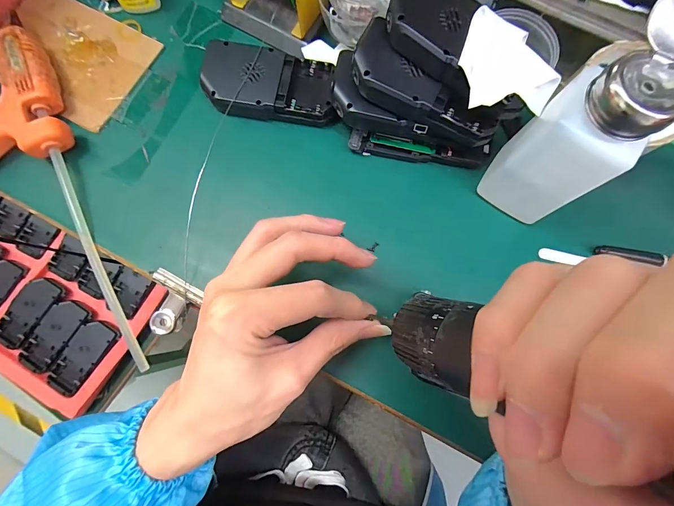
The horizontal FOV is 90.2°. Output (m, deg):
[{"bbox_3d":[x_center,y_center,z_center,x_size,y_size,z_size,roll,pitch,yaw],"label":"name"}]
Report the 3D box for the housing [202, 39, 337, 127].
[{"bbox_3d":[-0.058,-0.140,0.285,0.116,0.017,0.065,11,78,3],"label":"housing"}]

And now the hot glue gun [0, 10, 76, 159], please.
[{"bbox_3d":[-0.282,-0.121,0.273,0.105,0.033,0.117,-21,79,-4],"label":"hot glue gun"}]

